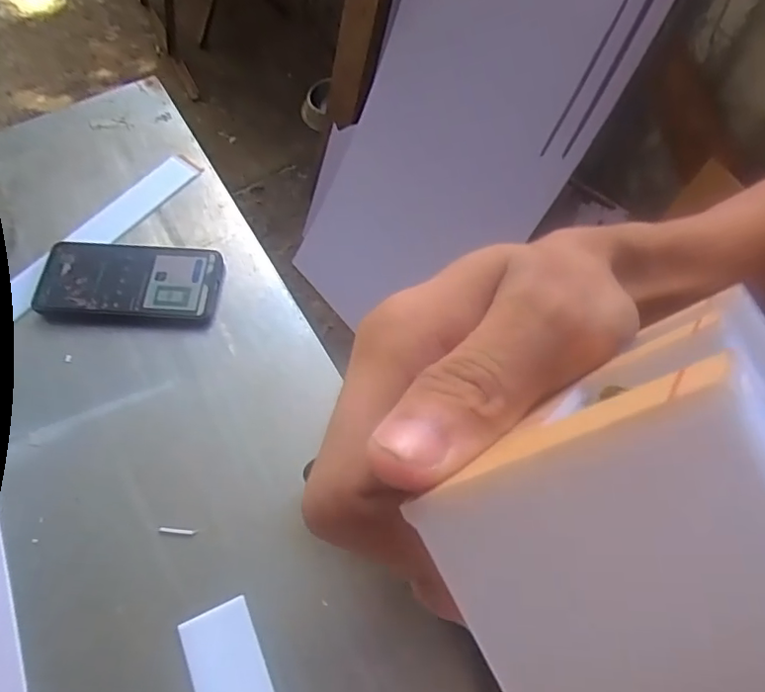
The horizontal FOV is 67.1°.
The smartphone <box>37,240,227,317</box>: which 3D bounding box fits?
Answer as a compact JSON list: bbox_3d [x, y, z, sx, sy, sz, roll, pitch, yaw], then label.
[{"bbox_3d":[-0.236,-0.062,0.544,0.165,0.015,0.080,-1,63,3],"label":"smartphone"}]

